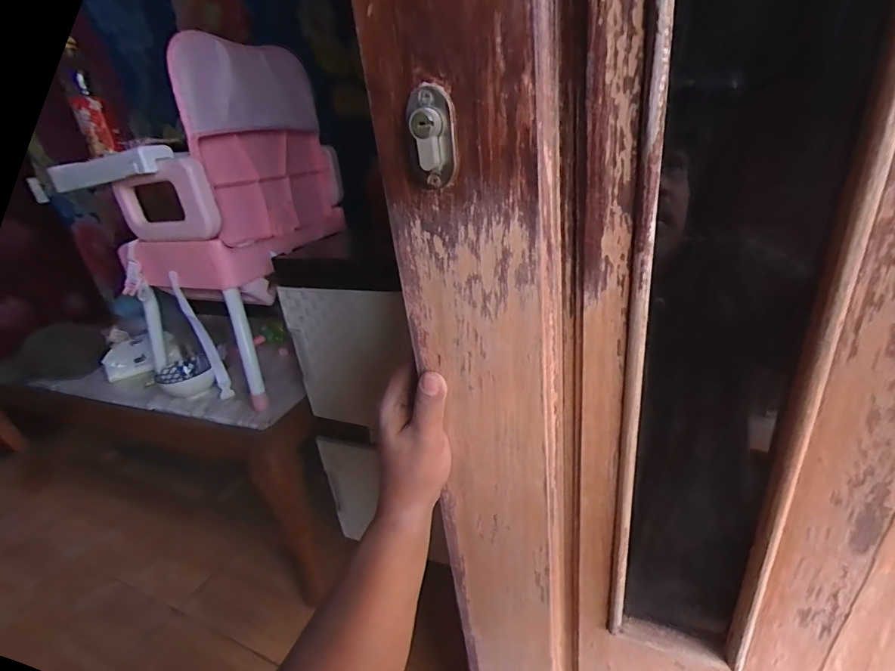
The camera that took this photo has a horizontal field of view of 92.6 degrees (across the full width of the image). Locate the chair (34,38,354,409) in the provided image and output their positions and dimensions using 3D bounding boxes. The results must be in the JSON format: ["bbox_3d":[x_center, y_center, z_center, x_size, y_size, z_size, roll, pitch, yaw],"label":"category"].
[{"bbox_3d":[-0.476,-0.231,0.875,0.391,0.549,0.378,3,27,22],"label":"chair"}]

